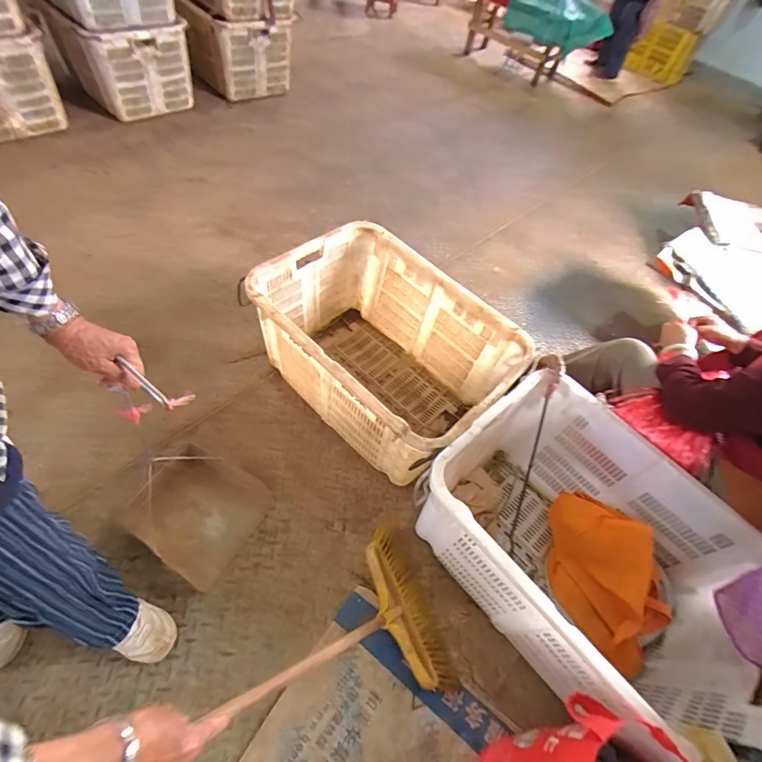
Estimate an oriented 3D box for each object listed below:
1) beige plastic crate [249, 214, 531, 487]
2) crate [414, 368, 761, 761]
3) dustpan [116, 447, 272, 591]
[{"bbox_3d":[0.014,-0.080,1.174,0.635,0.389,0.463,42,67,17],"label":"beige plastic crate"},{"bbox_3d":[0.432,0.369,0.932,0.466,0.392,0.657,-34,69,-19],"label":"crate"},{"bbox_3d":[-0.442,0.296,0.986,0.276,0.125,0.270,27,63,10],"label":"dustpan"}]

